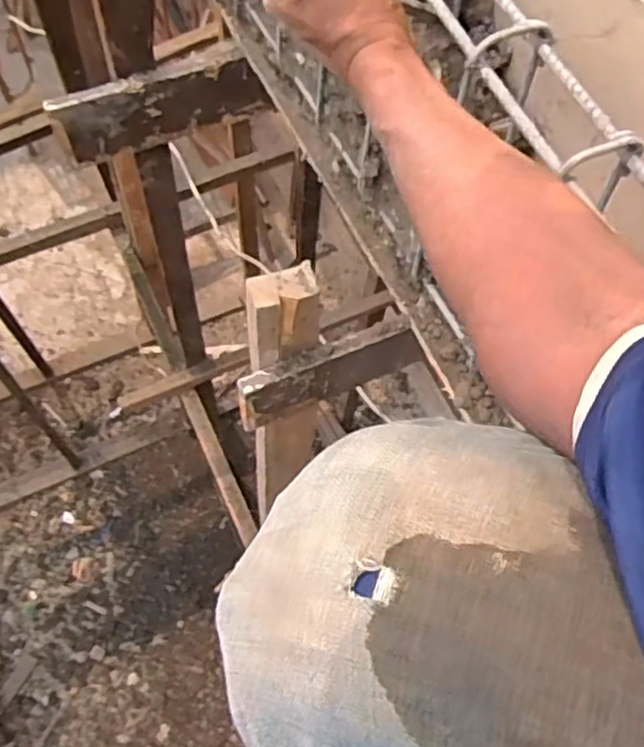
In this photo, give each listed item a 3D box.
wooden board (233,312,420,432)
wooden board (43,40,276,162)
[{"bbox_3d":[0.012,-0.003,0.954,0.265,0.135,0.033,-22,70,-10],"label":"wooden board"},{"bbox_3d":[-0.259,-0.446,1.138,0.335,0.131,0.031,-22,70,-10],"label":"wooden board"}]

